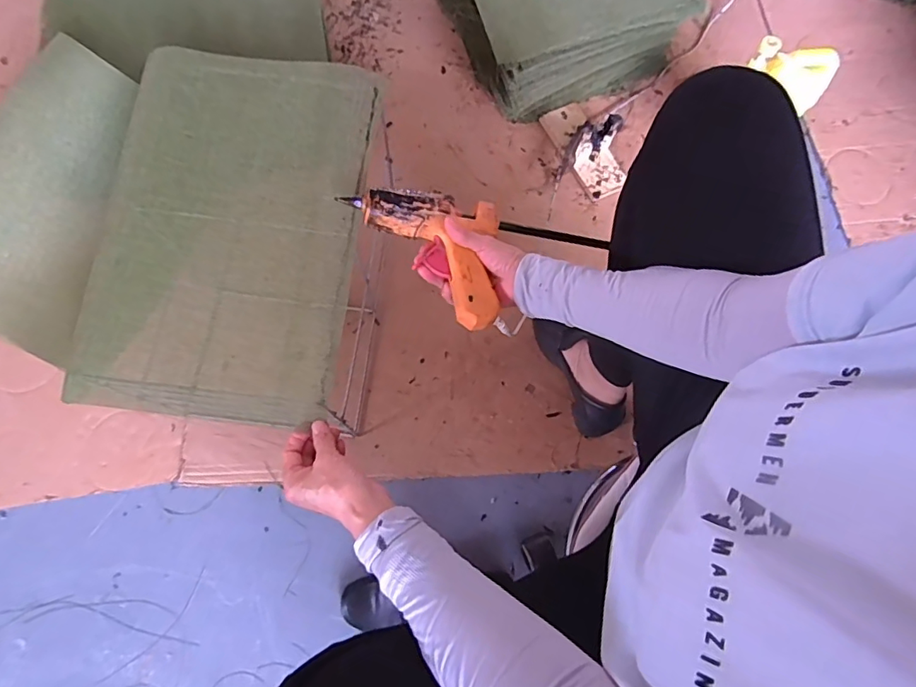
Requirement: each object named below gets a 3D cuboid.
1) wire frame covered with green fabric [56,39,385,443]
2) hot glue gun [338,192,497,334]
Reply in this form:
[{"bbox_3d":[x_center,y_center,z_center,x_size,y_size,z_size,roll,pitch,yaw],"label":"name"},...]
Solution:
[{"bbox_3d":[-0.249,-0.140,0.586,0.318,0.018,0.448,5,75,0],"label":"wire frame covered with green fabric"},{"bbox_3d":[-0.039,-0.096,0.562,0.169,0.034,0.158,0,75,-2],"label":"hot glue gun"}]

